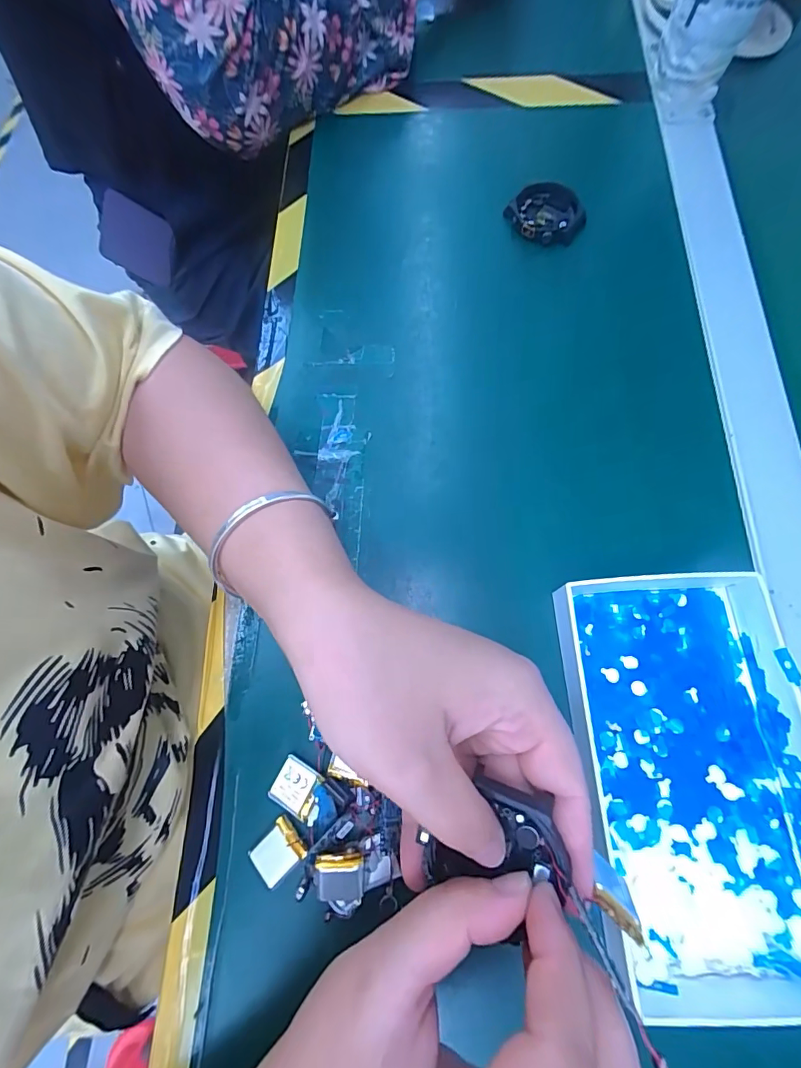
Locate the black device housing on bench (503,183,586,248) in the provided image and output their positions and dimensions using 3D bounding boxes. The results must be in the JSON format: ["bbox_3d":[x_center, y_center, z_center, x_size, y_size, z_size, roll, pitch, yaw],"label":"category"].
[{"bbox_3d":[0.109,-0.238,0.334,0.053,0.013,0.048,34,77,12],"label":"black device housing on bench"}]

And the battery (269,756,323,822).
[{"bbox_3d":[-0.052,0.126,0.224,0.023,0.004,0.022,27,75,11],"label":"battery"}]

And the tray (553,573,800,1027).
[{"bbox_3d":[0.141,0.109,0.212,0.106,0.025,0.180,-2,72,2],"label":"tray"}]

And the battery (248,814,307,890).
[{"bbox_3d":[-0.060,0.153,0.215,0.023,0.004,0.020,-41,75,-10],"label":"battery"}]

